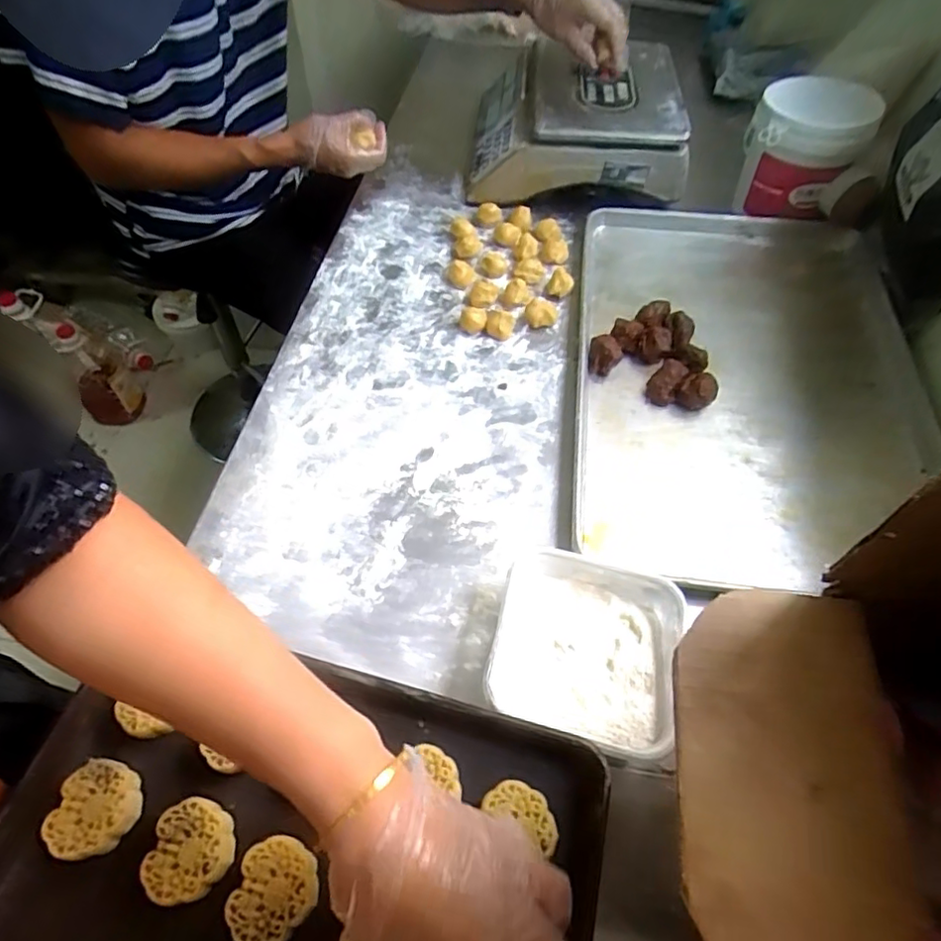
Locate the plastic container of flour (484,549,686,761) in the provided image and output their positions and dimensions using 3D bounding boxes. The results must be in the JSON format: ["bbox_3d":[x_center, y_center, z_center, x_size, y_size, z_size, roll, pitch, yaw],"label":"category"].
[{"bbox_3d":[0.100,0.157,0.530,0.158,0.059,0.151,16,57,10],"label":"plastic container of flour"}]

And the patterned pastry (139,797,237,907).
[{"bbox_3d":[-0.192,0.263,0.413,0.051,0.023,0.059,8,57,6],"label":"patterned pastry"}]

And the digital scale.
[{"bbox_3d":[0.163,-0.568,0.968,0.320,0.140,0.325,3,55,1],"label":"digital scale"}]

